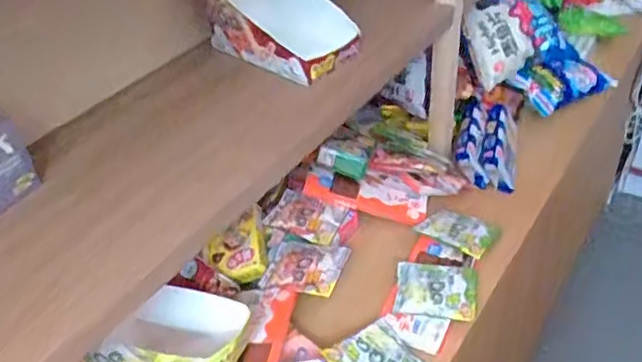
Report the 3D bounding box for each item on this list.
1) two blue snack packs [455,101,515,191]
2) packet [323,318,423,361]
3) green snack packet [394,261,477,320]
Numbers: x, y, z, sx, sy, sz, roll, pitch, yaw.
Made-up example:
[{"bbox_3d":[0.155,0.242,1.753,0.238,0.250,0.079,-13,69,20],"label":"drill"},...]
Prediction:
[{"bbox_3d":[0.326,-0.074,1.210,0.114,0.086,0.185,6,39,15],"label":"two blue snack packs"},{"bbox_3d":[0.076,0.249,0.847,0.116,0.016,0.097,-18,43,-37],"label":"packet"},{"bbox_3d":[0.178,0.162,0.941,0.119,0.013,0.108,3,39,11],"label":"green snack packet"}]

